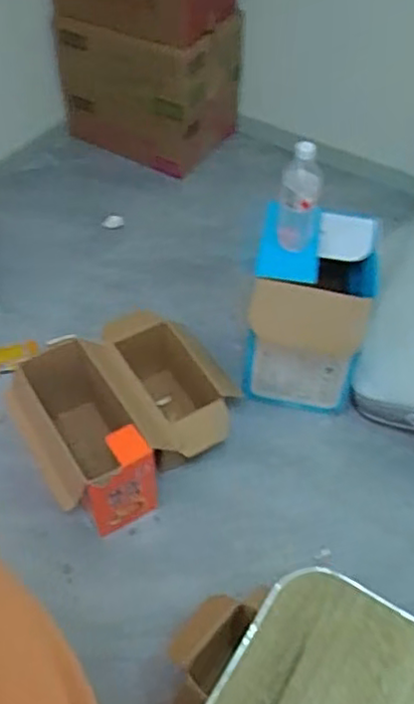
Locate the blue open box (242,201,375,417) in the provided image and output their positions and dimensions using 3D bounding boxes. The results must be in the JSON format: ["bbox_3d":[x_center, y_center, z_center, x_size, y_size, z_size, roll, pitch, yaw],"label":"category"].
[{"bbox_3d":[0.216,-0.079,1.453,0.233,0.407,0.212,7,51,5],"label":"blue open box"}]

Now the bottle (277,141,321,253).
[{"bbox_3d":[0.175,-0.295,1.277,0.073,0.239,0.083,8,51,6],"label":"bottle"}]

